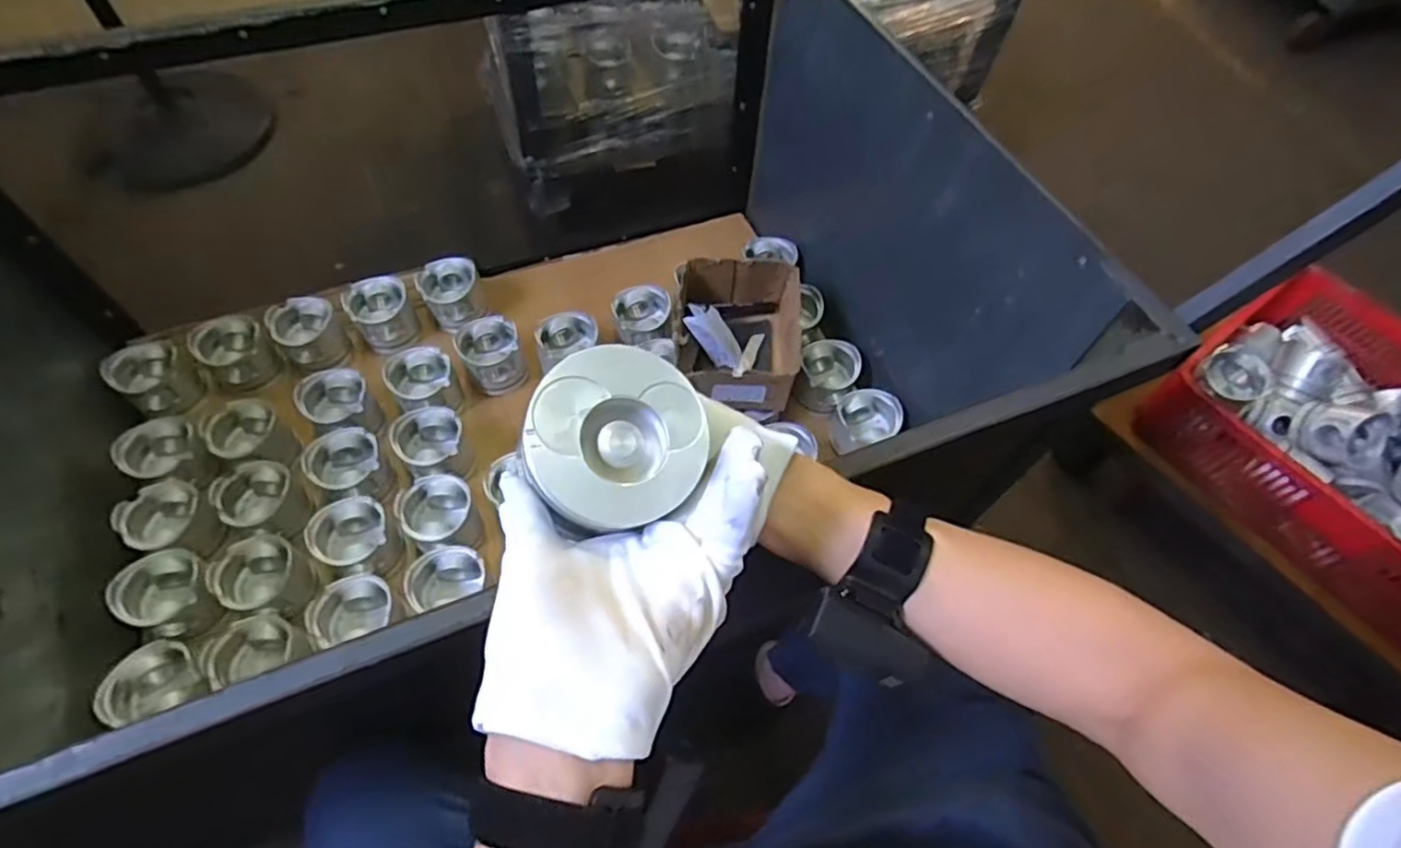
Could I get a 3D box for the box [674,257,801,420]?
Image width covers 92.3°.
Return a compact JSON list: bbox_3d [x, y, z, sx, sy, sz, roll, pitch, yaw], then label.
[{"bbox_3d":[0.051,-0.124,0.971,0.169,0.103,0.211,3,59,-3],"label":"box"}]

